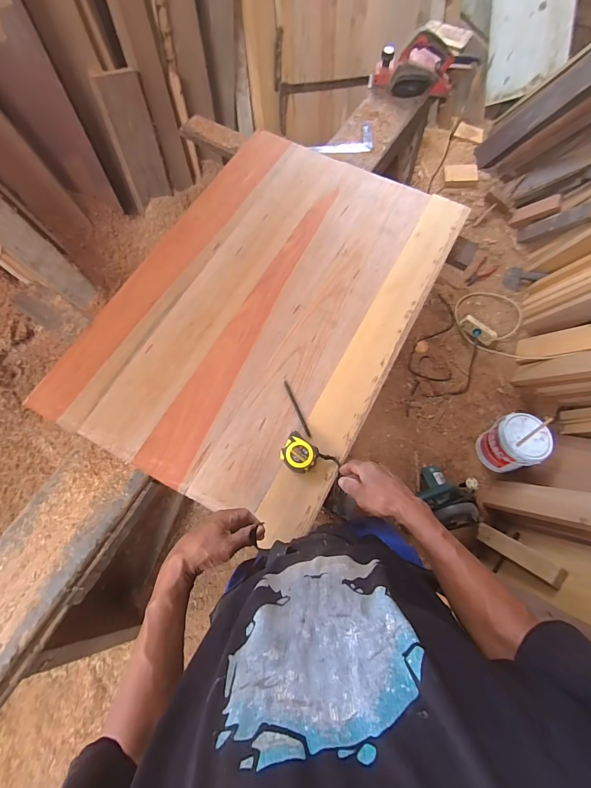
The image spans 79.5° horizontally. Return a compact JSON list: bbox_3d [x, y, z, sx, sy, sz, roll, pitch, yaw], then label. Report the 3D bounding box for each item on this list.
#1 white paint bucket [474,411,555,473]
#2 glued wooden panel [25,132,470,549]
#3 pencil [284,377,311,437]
[{"bbox_3d":[0.835,0.186,1.372,0.169,0.199,0.185,1,72,-2],"label":"white paint bucket"},{"bbox_3d":[-0.047,-0.234,0.858,0.638,0.037,0.955,29,73,7],"label":"glued wooden panel"},{"bbox_3d":[0.003,0.026,0.775,0.010,0.008,0.144,-21,74,-8],"label":"pencil"}]

